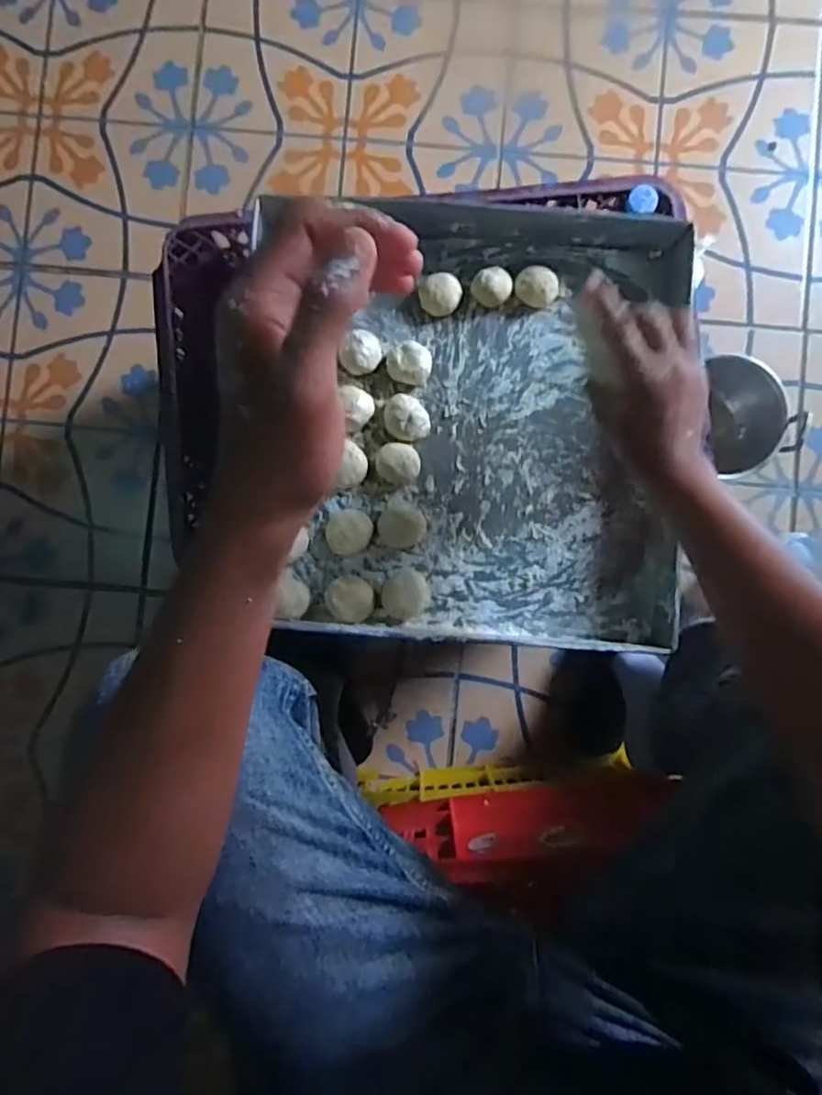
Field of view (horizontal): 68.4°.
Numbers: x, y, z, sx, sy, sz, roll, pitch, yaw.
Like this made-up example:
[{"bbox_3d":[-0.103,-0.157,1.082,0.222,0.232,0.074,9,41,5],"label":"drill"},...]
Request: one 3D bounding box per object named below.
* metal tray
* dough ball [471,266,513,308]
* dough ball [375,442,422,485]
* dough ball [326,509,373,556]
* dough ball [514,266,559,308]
[{"bbox_3d":[0.082,-0.135,0.642,0.390,0.065,0.457,4,88,0],"label":"metal tray"},{"bbox_3d":[0.088,-0.286,0.659,0.042,0.023,0.035,6,88,3],"label":"dough ball"},{"bbox_3d":[-0.014,-0.091,0.649,0.047,0.028,0.042,4,88,3],"label":"dough ball"},{"bbox_3d":[-0.067,-0.016,0.646,0.047,0.020,0.050,0,88,-1],"label":"dough ball"},{"bbox_3d":[0.137,-0.283,0.660,0.046,0.027,0.037,13,89,3],"label":"dough ball"}]

